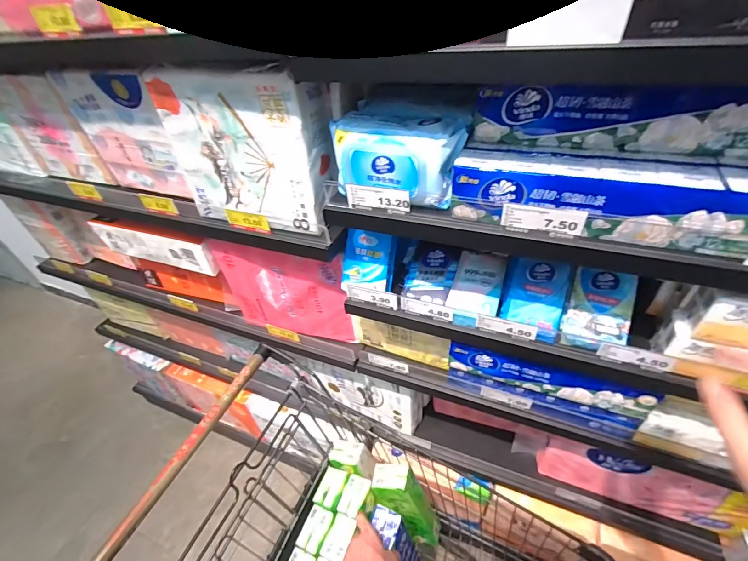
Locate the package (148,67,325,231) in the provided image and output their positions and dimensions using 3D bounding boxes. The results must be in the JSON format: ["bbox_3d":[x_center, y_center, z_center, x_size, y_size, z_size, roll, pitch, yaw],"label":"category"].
[{"bbox_3d":[-0.204,-0.216,0.591,0.272,0.222,0.108,8,44,16],"label":"package"}]

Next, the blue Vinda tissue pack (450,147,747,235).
[{"bbox_3d":[0.259,-0.105,0.426,0.320,0.067,0.082,11,45,20],"label":"blue Vinda tissue pack"}]

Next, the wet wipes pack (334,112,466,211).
[{"bbox_3d":[0.030,-0.167,0.496,0.173,0.099,0.065,10,45,18],"label":"wet wipes pack"}]

